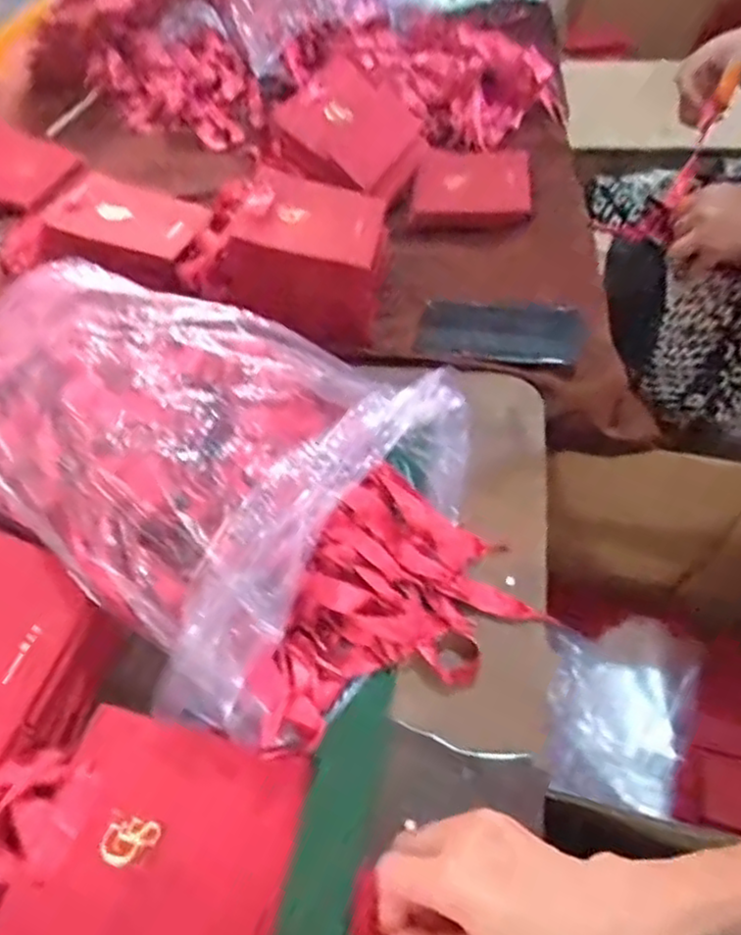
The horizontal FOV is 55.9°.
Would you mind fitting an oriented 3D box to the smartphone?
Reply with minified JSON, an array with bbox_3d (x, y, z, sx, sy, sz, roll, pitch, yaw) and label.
[{"bbox_3d":[0.129,-0.135,0.691,0.161,0.015,0.061,5,78,-3],"label":"smartphone"}]

